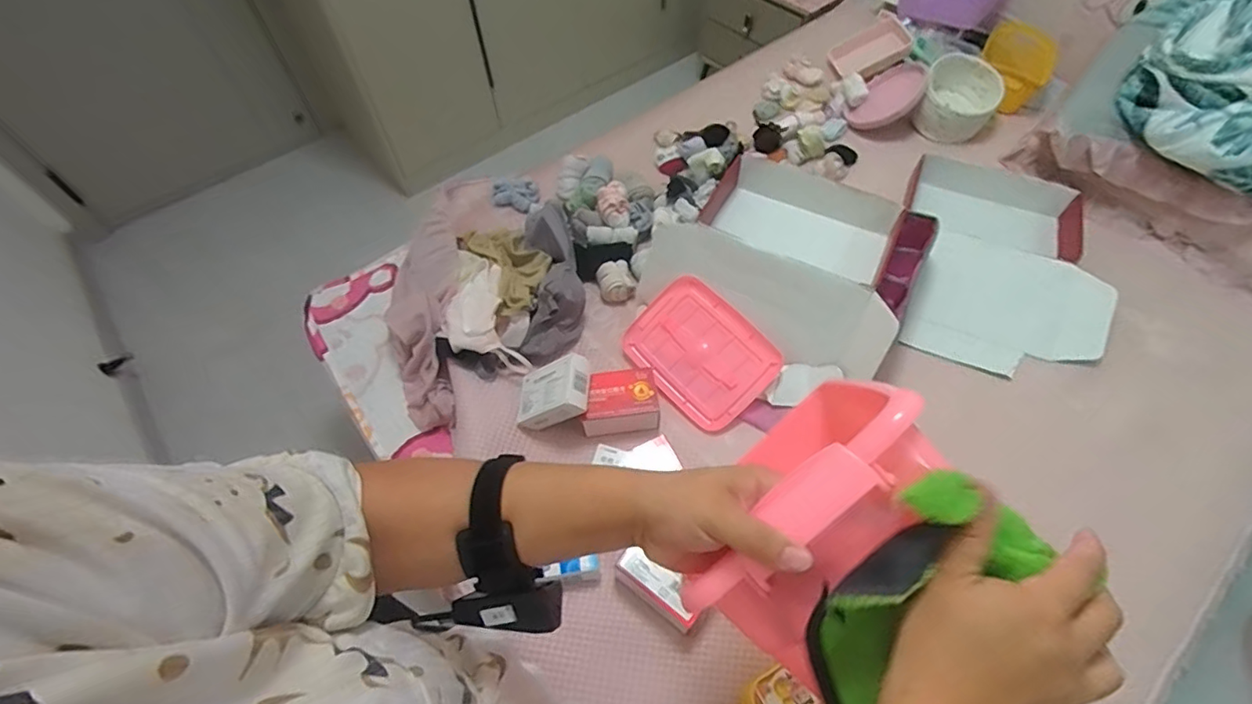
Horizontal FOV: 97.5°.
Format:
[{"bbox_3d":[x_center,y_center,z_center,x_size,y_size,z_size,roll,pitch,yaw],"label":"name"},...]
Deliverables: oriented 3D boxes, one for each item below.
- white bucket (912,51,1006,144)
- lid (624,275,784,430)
[{"bbox_3d":[0.850,-0.639,1.411,0.181,0.119,0.223,28,62,18],"label":"white bucket"},{"bbox_3d":[0.139,0.000,1.038,0.201,0.016,0.263,-46,72,2],"label":"lid"}]

